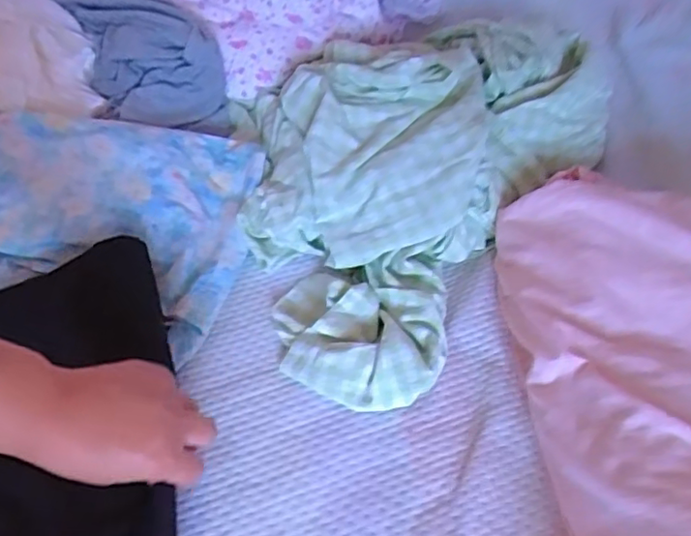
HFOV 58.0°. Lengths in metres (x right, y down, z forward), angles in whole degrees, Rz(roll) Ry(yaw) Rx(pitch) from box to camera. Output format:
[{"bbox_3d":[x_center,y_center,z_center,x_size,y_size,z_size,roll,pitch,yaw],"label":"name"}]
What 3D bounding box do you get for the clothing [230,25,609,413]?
[{"bbox_3d":[0.045,-0.147,0.710,0.388,0.126,0.539,32,57,21],"label":"clothing"}]

